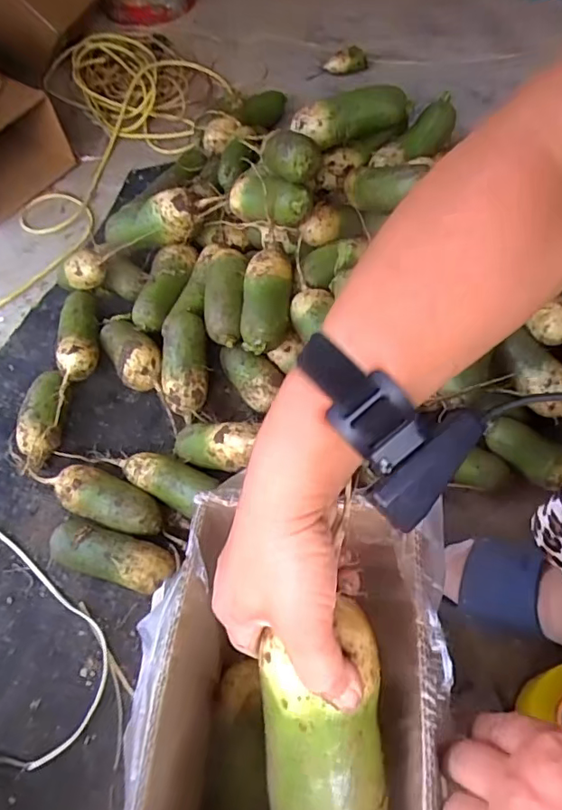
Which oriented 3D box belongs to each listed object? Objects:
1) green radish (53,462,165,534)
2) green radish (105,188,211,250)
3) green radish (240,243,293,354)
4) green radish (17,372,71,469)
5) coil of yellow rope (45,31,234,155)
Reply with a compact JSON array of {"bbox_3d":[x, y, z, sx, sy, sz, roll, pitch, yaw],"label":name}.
[{"bbox_3d":[-0.217,0.126,0.697,0.145,0.059,0.061,16,58,11],"label":"green radish"},{"bbox_3d":[-0.200,-0.284,0.845,0.169,0.070,0.057,-13,55,14],"label":"green radish"},{"bbox_3d":[-0.019,-0.145,0.749,0.065,0.056,0.154,6,81,5],"label":"green radish"},{"bbox_3d":[-0.327,0.018,0.760,0.071,0.061,0.139,2,71,2],"label":"green radish"},{"bbox_3d":[-0.288,-0.686,1.167,0.392,0.074,0.275,34,63,21],"label":"coil of yellow rope"}]

